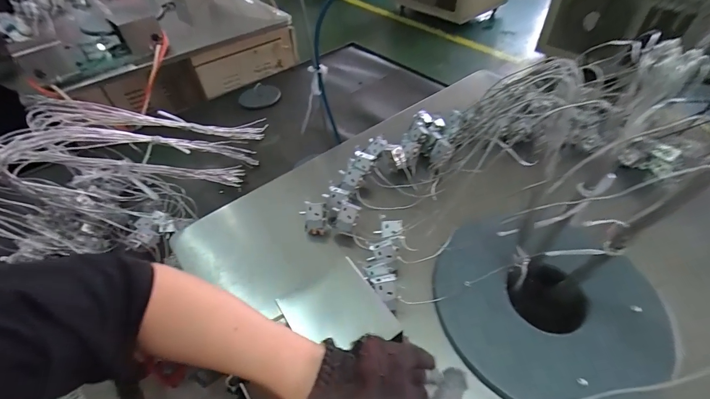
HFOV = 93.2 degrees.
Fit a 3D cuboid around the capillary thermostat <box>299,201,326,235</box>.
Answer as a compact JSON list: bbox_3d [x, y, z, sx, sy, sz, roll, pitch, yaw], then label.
[{"bbox_3d":[-0.073,0.034,0.600,0.045,0.054,0.033,-5,48,0],"label":"capillary thermostat"}]

